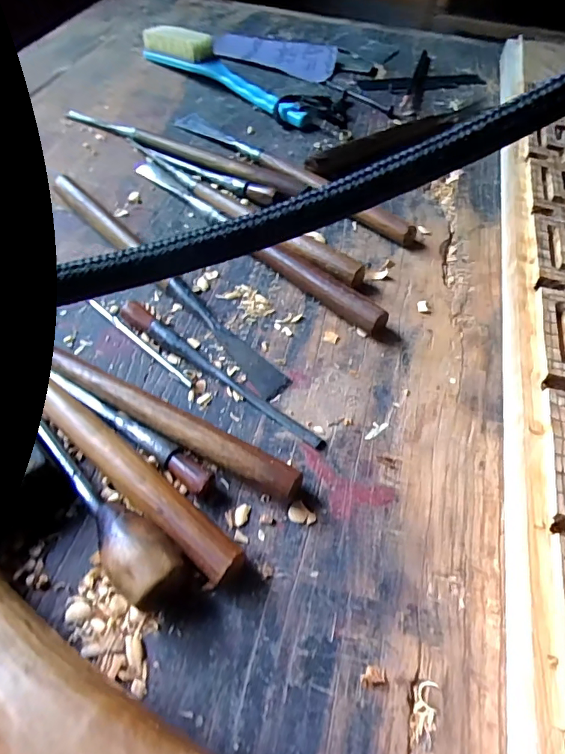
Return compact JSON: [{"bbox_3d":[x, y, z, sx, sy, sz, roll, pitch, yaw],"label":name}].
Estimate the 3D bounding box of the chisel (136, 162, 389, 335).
[{"bbox_3d":[-0.028,-0.107,0.350,0.017,0.019,0.259,-38,65,-26],"label":"chisel"}]

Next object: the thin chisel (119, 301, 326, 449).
[{"bbox_3d":[-0.039,-0.004,0.281,0.151,0.011,0.011,32,59,18],"label":"thin chisel"}]

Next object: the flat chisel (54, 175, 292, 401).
[{"bbox_3d":[-0.086,-0.069,0.321,0.020,0.018,0.243,-38,64,-26],"label":"flat chisel"}]

